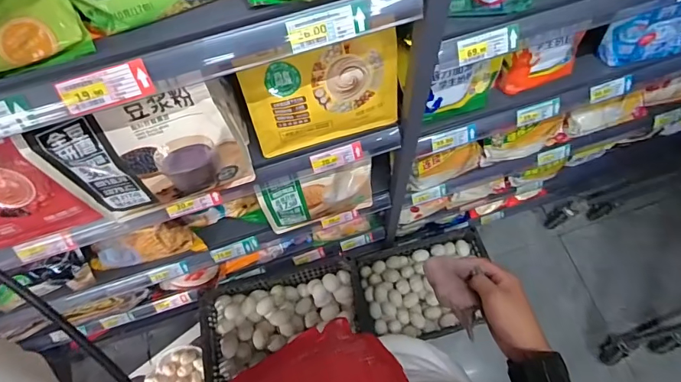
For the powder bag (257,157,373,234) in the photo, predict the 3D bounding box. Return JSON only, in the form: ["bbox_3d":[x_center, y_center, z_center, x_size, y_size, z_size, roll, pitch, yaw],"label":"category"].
[{"bbox_3d":[-0.044,0.015,0.976,0.245,0.184,0.054,-19,68,-5],"label":"powder bag"}]

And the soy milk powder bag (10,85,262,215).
[{"bbox_3d":[-0.274,-0.047,0.646,0.240,0.221,0.056,-22,68,-6],"label":"soy milk powder bag"}]

